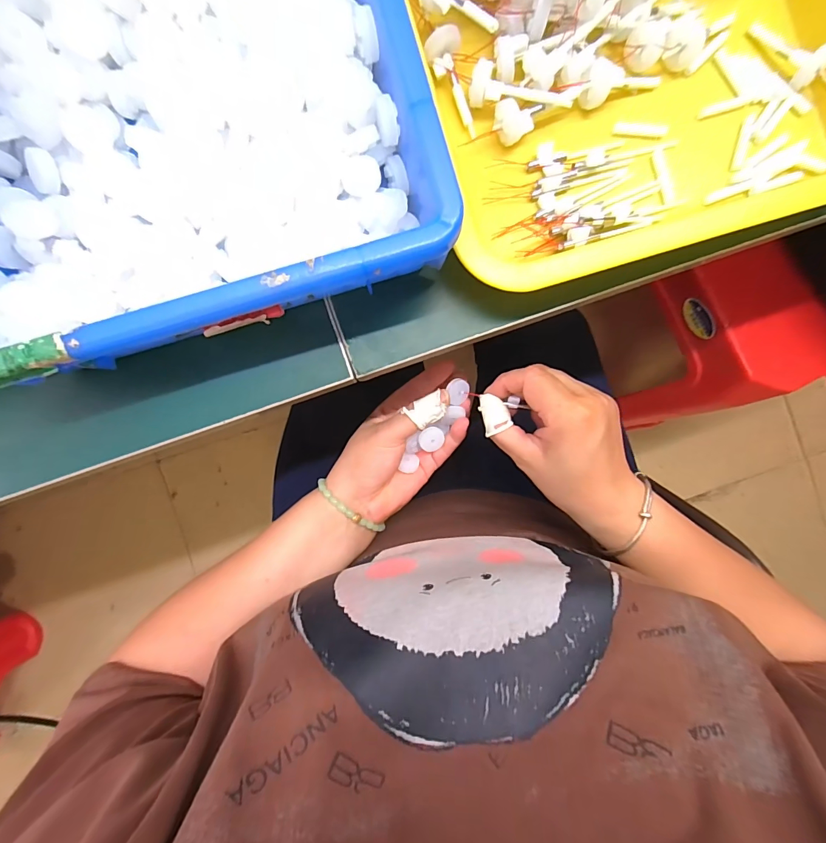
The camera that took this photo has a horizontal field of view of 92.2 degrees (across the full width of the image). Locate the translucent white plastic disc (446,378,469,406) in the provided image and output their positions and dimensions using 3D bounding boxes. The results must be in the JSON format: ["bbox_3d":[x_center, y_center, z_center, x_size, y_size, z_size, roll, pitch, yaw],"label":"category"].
[{"bbox_3d":[0.036,-0.023,0.311,0.017,0.004,0.021,-9,107,-30],"label":"translucent white plastic disc"}]

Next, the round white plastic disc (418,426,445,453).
[{"bbox_3d":[0.015,0.014,0.325,0.019,0.004,0.019,15,90,-2],"label":"round white plastic disc"}]

